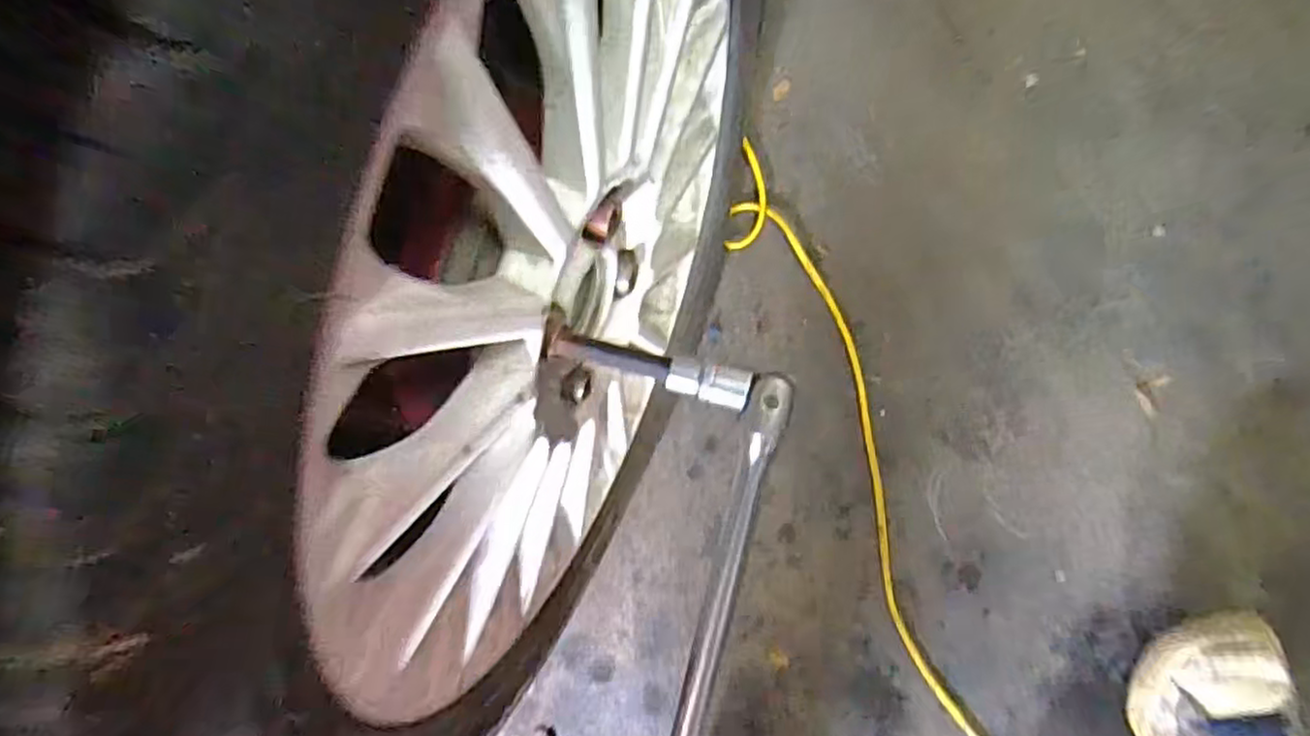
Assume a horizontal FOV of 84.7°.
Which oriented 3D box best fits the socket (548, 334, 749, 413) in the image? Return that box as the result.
[{"bbox_3d":[-0.002,0.001,0.341,0.095,0.015,0.018,13,90,10],"label":"socket"}]

